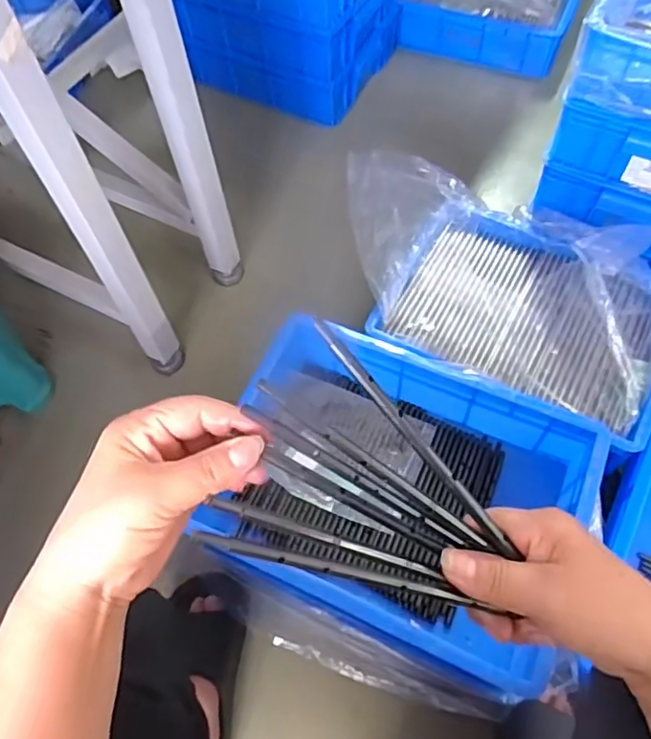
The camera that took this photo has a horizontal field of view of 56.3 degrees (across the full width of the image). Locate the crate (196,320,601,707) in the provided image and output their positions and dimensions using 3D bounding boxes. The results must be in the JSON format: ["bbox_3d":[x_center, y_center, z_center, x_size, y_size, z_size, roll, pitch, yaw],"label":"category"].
[{"bbox_3d":[0.084,0.149,0.732,0.402,0.132,0.310,20,64,14],"label":"crate"}]

